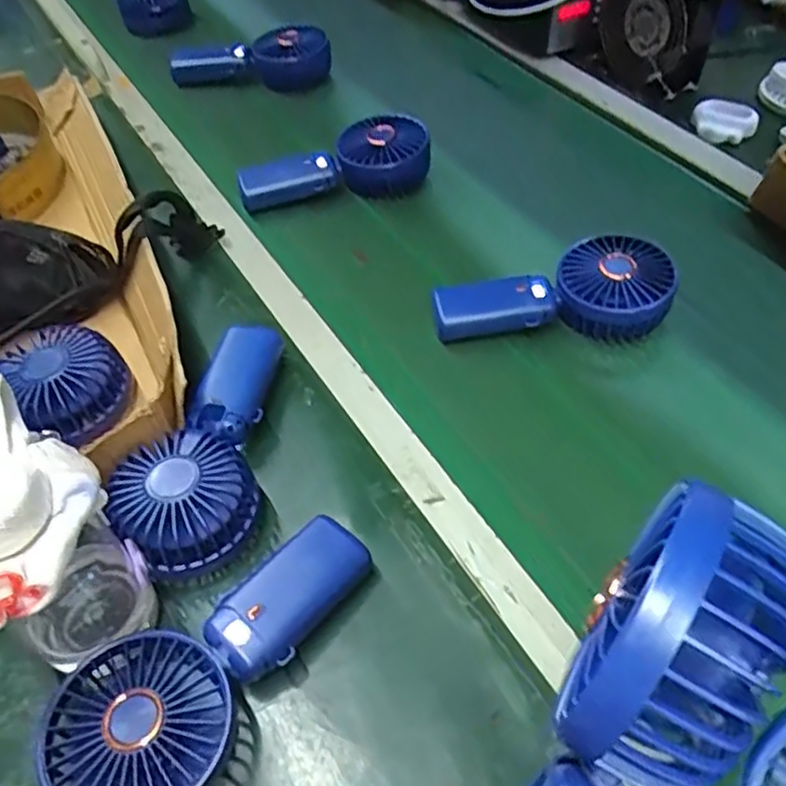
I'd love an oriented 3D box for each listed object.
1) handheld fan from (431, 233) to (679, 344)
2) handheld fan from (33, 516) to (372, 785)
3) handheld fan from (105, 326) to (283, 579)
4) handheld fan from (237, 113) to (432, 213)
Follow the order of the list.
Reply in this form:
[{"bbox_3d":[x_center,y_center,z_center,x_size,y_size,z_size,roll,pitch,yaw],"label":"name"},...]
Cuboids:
[{"bbox_3d":[0.123,-0.077,0.551,0.178,0.049,0.078,-4,50,-2],"label":"handheld fan"},{"bbox_3d":[-0.092,0.133,0.364,0.082,0.044,0.176,27,56,23],"label":"handheld fan"},{"bbox_3d":[-0.118,0.028,0.456,0.073,0.046,0.181,3,50,4],"label":"handheld fan"},{"bbox_3d":[-0.056,-0.213,0.676,0.182,0.064,0.073,-17,51,-13],"label":"handheld fan"}]

